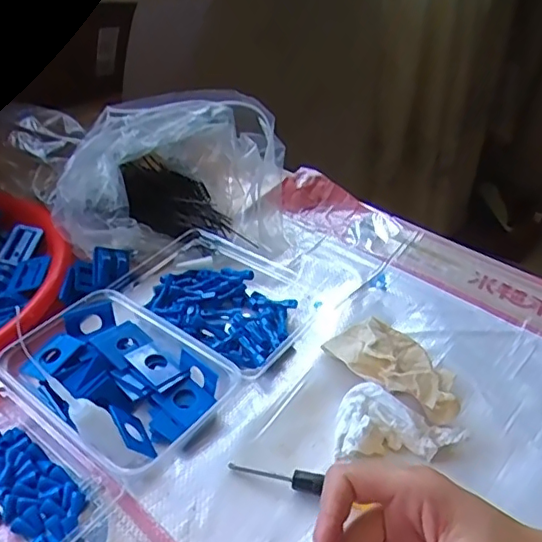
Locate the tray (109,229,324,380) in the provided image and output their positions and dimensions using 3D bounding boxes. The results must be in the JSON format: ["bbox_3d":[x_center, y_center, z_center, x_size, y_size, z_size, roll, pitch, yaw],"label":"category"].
[{"bbox_3d":[-0.048,0.014,0.516,0.188,0.032,0.118,24,45,29],"label":"tray"}]

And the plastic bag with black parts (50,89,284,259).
[{"bbox_3d":[-0.099,-0.104,0.594,0.215,0.113,0.165,0,39,2],"label":"plastic bag with black parts"}]

